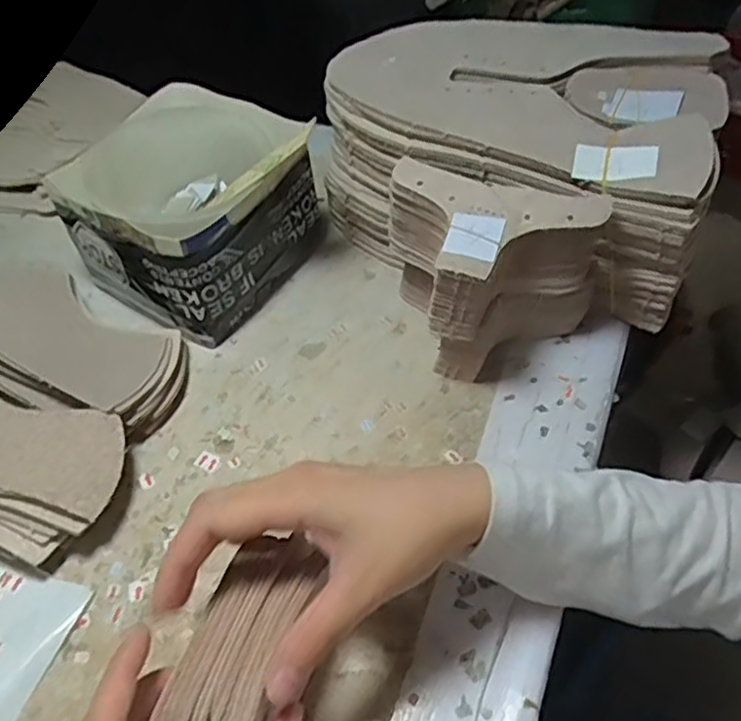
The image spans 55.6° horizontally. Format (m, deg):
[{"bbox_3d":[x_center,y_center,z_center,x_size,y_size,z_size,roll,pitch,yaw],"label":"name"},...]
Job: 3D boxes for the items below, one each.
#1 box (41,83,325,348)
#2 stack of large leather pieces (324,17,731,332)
[{"bbox_3d":[-0.119,-0.101,0.494,0.154,0.104,0.131,27,57,24],"label":"box"},{"bbox_3d":[0.093,-0.137,0.491,0.243,0.123,0.189,8,52,12],"label":"stack of large leather pieces"}]

